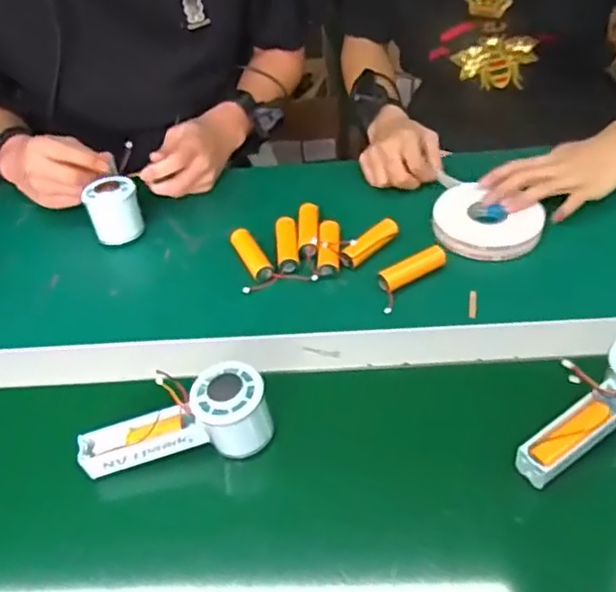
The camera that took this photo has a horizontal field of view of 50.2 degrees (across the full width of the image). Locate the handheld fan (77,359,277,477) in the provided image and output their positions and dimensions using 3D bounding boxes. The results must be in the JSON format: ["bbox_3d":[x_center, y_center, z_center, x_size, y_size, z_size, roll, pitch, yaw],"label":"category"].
[{"bbox_3d":[-0.107,0.099,0.530,0.149,0.055,0.057,-8,46,-1],"label":"handheld fan"}]

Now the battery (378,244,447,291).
[{"bbox_3d":[0.106,-0.026,0.666,0.078,0.023,0.021,-27,49,-19],"label":"battery"}]

